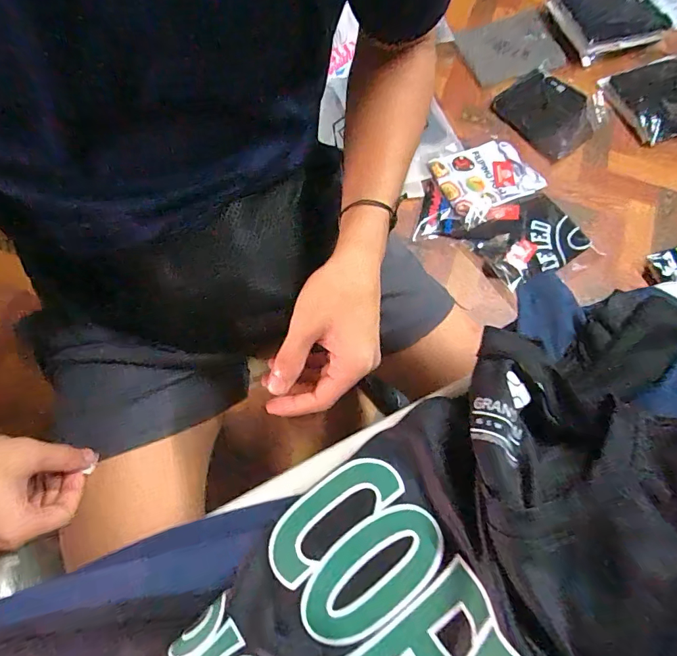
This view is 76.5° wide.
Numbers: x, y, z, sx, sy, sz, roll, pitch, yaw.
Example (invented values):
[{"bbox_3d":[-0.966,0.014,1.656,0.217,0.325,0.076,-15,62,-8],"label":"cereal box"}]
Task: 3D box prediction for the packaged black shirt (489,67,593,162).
[{"bbox_3d":[0.583,-0.605,1.209,0.212,0.048,0.270,-36,76,-11],"label":"packaged black shirt"}]

